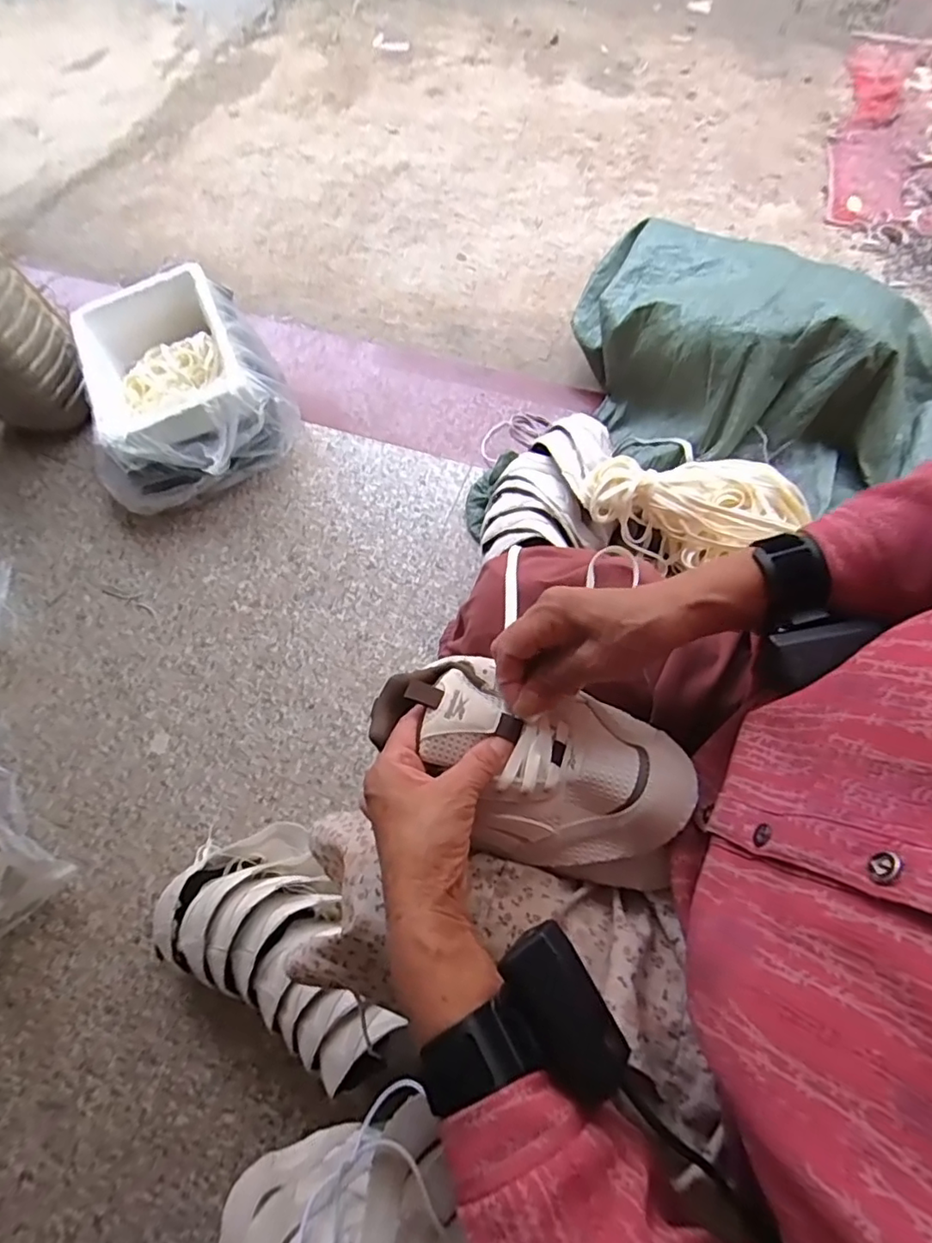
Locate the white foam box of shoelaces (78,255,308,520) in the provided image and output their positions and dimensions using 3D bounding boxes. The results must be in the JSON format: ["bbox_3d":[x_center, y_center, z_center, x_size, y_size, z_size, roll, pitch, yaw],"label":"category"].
[{"bbox_3d":[-0.506,-0.397,1.016,0.344,0.174,0.420,-30,68,-5],"label":"white foam box of shoelaces"}]

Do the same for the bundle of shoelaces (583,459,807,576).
[{"bbox_3d":[0.294,-0.144,0.735,0.272,0.072,0.143,4,70,9],"label":"bundle of shoelaces"}]

